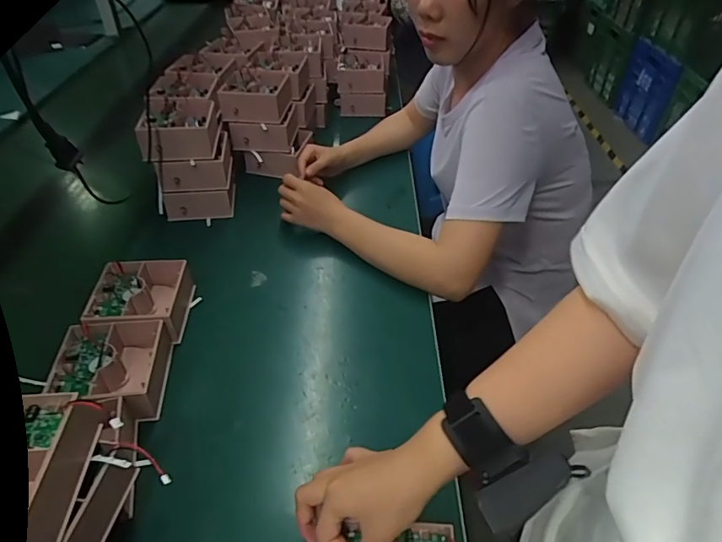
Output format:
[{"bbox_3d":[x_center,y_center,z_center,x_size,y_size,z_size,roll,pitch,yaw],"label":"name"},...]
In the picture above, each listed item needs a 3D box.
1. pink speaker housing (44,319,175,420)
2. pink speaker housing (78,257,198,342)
[{"bbox_3d":[-0.269,0.108,0.517,0.109,0.049,0.108,-4,43,-5],"label":"pink speaker housing"},{"bbox_3d":[-0.275,0.037,0.594,0.108,0.053,0.114,-2,42,-3],"label":"pink speaker housing"}]

